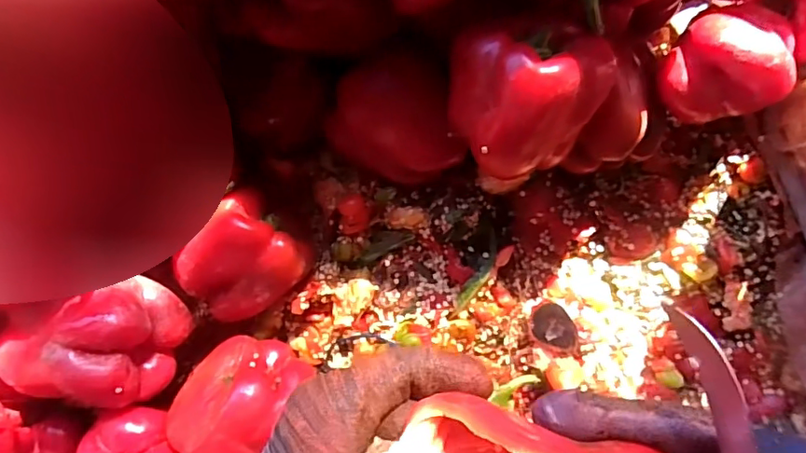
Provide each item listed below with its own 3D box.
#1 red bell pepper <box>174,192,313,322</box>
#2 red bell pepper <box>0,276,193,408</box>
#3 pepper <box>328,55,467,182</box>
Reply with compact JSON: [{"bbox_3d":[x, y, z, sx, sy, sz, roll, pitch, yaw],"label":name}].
[{"bbox_3d":[-0.124,0.028,0.412,0.090,0.059,0.079,-44,83,4],"label":"red bell pepper"},{"bbox_3d":[-0.219,0.089,0.391,0.113,0.065,0.093,-32,84,5],"label":"red bell pepper"},{"bbox_3d":[-0.008,-0.075,0.396,0.089,0.063,0.085,0,88,7],"label":"pepper"}]

